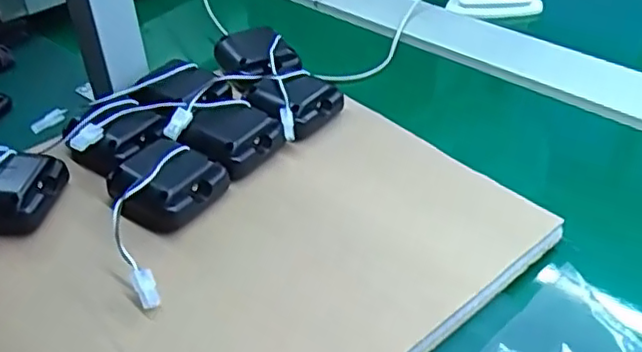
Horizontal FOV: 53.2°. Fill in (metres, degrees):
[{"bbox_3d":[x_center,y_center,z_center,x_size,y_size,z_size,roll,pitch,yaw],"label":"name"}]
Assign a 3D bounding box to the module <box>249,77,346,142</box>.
[{"bbox_3d":[-0.023,-0.064,0.544,0.058,0.026,0.072,29,49,32],"label":"module"}]

